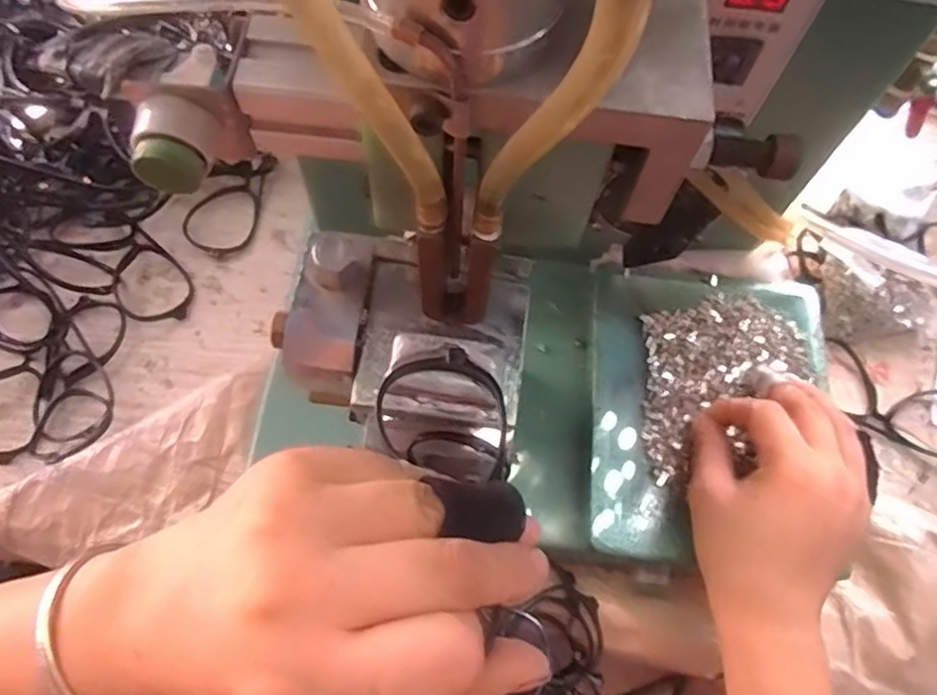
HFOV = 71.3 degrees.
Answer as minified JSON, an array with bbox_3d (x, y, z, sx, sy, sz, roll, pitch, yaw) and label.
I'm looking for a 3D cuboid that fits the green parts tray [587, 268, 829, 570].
[{"bbox_3d":[0.157,0.040,0.426,0.157,0.022,0.195,7,67,1],"label":"green parts tray"}]

